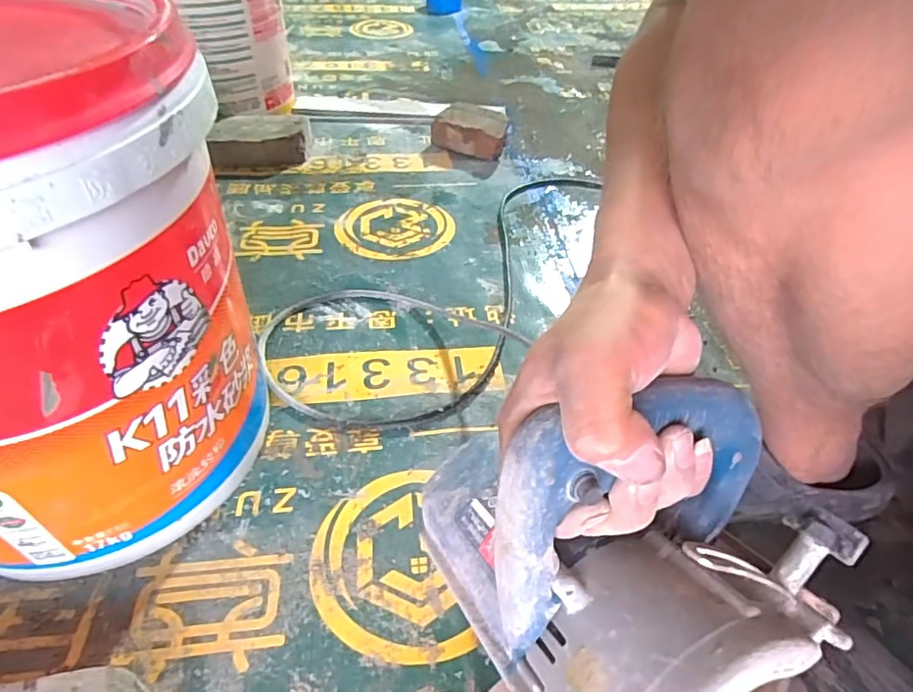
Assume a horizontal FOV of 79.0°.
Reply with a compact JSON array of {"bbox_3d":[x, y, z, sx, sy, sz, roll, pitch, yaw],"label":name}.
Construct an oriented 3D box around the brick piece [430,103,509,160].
[{"bbox_3d":[0.023,-0.379,0.979,0.134,0.058,0.095,10,45,7],"label":"brick piece"}]

